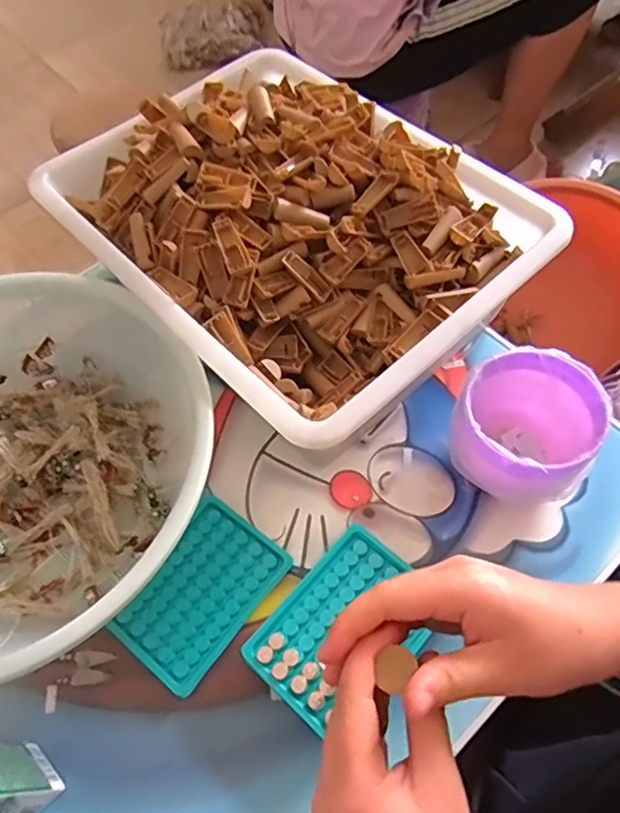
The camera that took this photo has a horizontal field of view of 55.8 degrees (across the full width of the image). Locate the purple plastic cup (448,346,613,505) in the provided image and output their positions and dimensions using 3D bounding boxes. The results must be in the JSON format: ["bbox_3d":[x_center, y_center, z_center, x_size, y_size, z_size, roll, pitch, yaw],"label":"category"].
[{"bbox_3d":[0.176,0.024,0.490,0.103,0.089,0.116,23,63,15],"label":"purple plastic cup"}]

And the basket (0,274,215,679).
[{"bbox_3d":[-0.233,0.051,0.468,0.309,0.109,0.306,-1,59,2],"label":"basket"}]

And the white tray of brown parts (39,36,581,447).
[{"bbox_3d":[-0.020,-0.173,0.539,0.311,0.099,0.396,-40,65,-19],"label":"white tray of brown parts"}]

